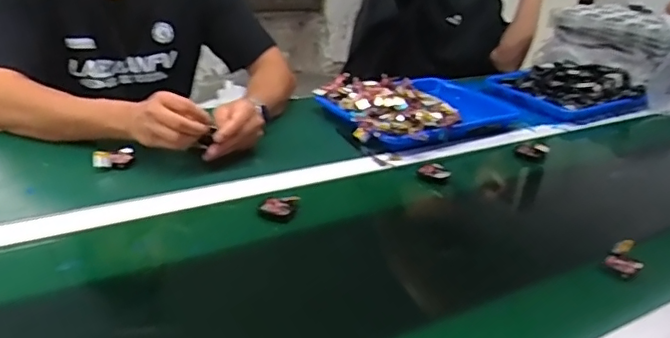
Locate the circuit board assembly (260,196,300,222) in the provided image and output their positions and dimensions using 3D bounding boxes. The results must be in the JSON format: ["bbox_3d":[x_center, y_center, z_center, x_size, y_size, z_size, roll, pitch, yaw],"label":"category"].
[{"bbox_3d":[-0.071,0.050,0.750,0.040,0.016,0.053,10,26,13],"label":"circuit board assembly"}]

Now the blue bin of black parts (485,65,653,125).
[{"bbox_3d":[0.533,-0.180,1.274,0.331,0.058,0.225,-11,30,-29],"label":"blue bin of black parts"}]

